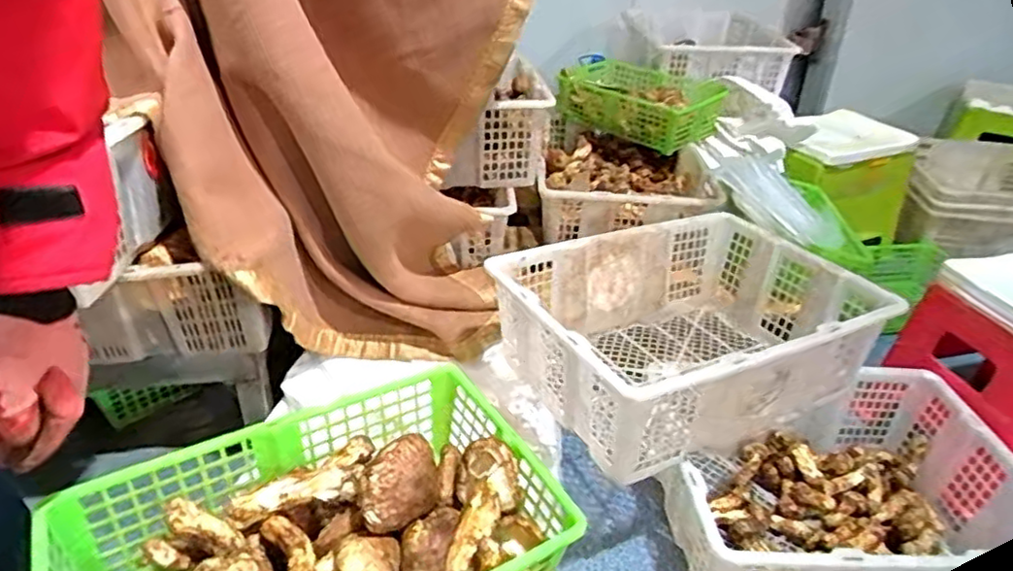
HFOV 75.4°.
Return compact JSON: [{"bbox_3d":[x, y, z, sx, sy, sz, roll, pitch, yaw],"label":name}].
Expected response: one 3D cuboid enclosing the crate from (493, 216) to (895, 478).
[{"bbox_3d":[0.253,0.060,0.966,0.492,0.180,0.382,-13,33,-26],"label":"crate"}]

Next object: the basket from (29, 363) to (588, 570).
[{"bbox_3d":[-0.142,0.207,0.502,0.343,0.114,0.214,-16,34,-29],"label":"basket"}]

